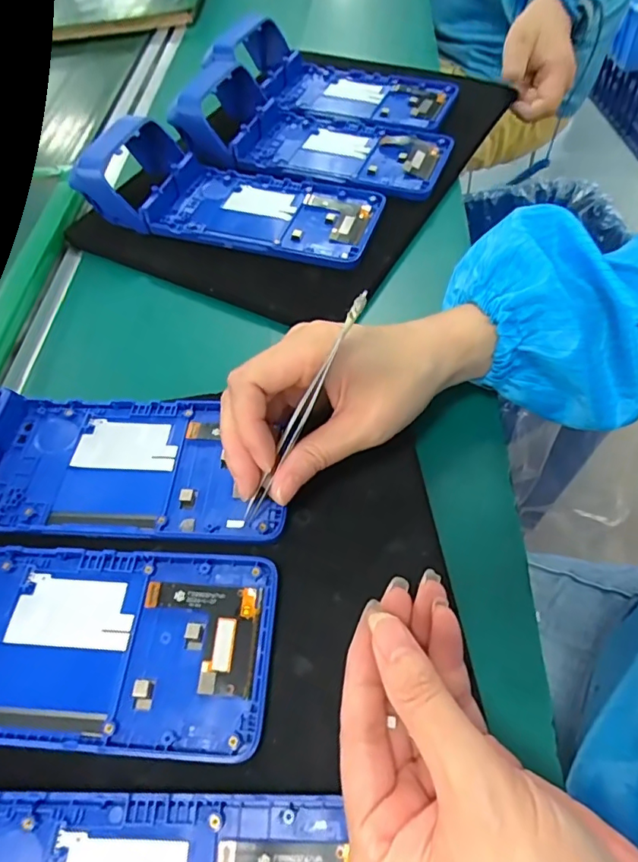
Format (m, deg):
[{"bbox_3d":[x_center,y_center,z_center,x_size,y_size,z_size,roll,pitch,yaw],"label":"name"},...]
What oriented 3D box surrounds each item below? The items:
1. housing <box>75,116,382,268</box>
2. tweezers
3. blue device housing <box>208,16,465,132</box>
[{"bbox_3d":[-0.064,-0.179,0.373,0.211,0.037,0.084,15,60,14],"label":"housing"},{"bbox_3d":[-0.009,-0.006,0.230,0.005,0.122,0.008,43,31,27],"label":"tweezers"},{"bbox_3d":[0.012,-0.317,0.453,0.211,0.036,0.094,14,60,13],"label":"blue device housing"}]

